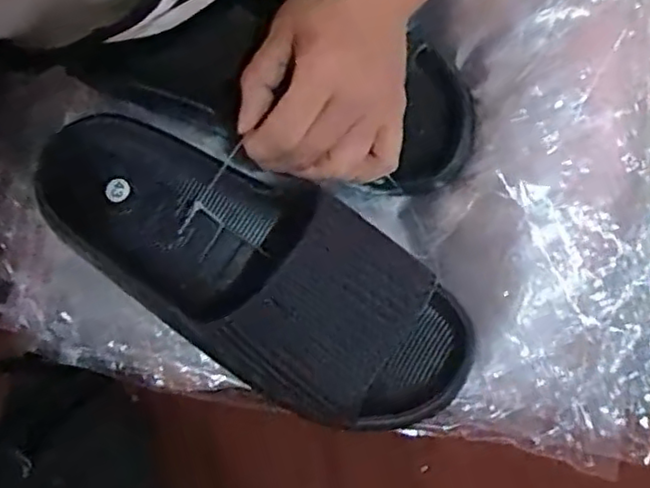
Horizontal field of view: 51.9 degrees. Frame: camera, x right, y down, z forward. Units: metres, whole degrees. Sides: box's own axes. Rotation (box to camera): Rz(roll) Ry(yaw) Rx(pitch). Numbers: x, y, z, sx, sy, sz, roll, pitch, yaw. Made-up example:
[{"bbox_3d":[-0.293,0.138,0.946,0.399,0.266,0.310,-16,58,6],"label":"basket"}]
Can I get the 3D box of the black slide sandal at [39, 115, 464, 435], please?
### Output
[{"bbox_3d":[-0.044,0.010,0.370,0.266,0.070,0.106,30,75,10],"label":"black slide sandal"}]

